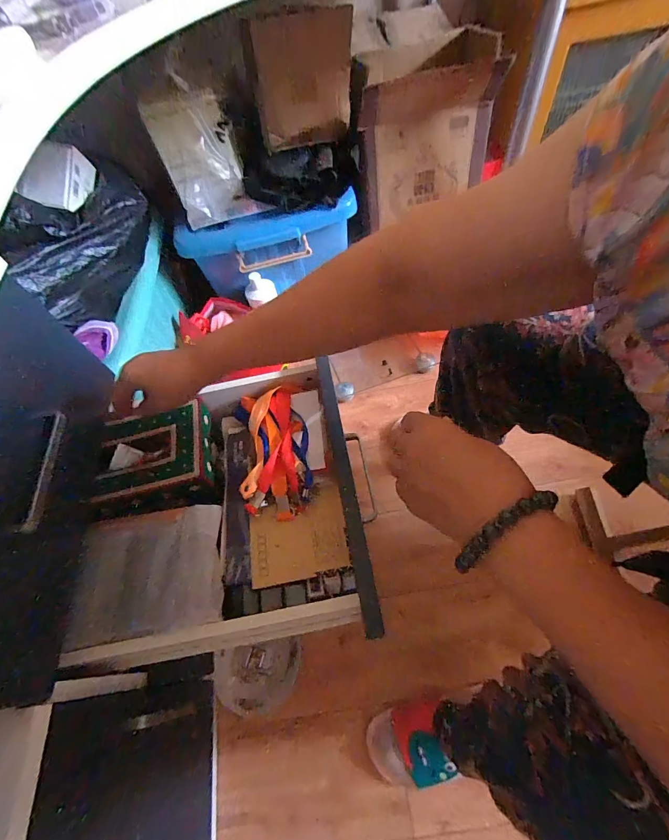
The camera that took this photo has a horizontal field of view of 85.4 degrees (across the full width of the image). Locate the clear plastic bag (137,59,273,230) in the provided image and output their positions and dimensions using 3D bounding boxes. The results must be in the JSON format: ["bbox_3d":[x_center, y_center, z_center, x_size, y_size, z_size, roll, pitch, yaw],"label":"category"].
[{"bbox_3d":[-0.259,-0.525,0.740,0.175,0.217,0.054,-23,58,-5],"label":"clear plastic bag"}]

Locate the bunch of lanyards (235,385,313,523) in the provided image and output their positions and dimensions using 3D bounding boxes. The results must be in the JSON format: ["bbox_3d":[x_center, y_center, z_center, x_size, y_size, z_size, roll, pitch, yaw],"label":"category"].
[{"bbox_3d":[-0.083,0.035,0.493,0.093,0.040,0.193,-17,58,-2],"label":"bunch of lanyards"}]

